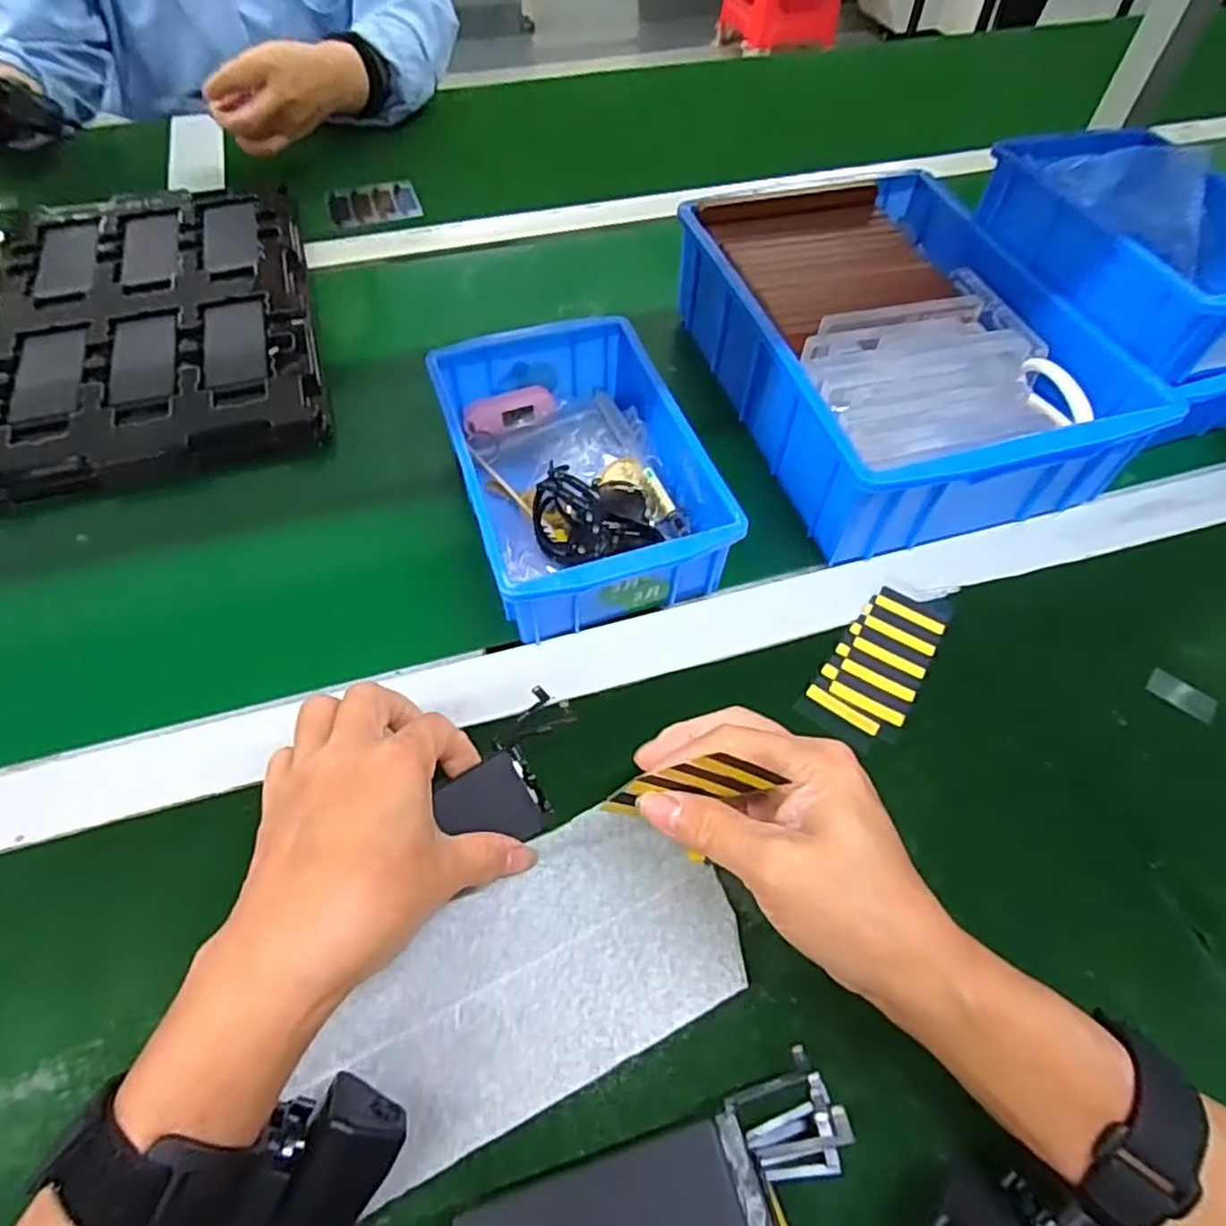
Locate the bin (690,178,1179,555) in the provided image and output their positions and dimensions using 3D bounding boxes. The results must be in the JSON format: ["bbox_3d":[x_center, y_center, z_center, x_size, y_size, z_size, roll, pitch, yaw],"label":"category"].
[{"bbox_3d":[0.182,-0.182,0.477,0.203,0.077,0.288,-15,60,-11],"label":"bin"}]

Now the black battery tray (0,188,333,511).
[{"bbox_3d":[-0.354,-0.227,0.546,0.231,0.022,0.328,-14,59,-11],"label":"black battery tray"}]

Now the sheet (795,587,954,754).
[{"bbox_3d":[0.149,0.025,0.397,0.049,0.004,0.112,28,61,18],"label":"sheet"}]

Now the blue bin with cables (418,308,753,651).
[{"bbox_3d":[-0.024,-0.087,0.438,0.126,0.073,0.201,-15,60,-12],"label":"blue bin with cables"}]

